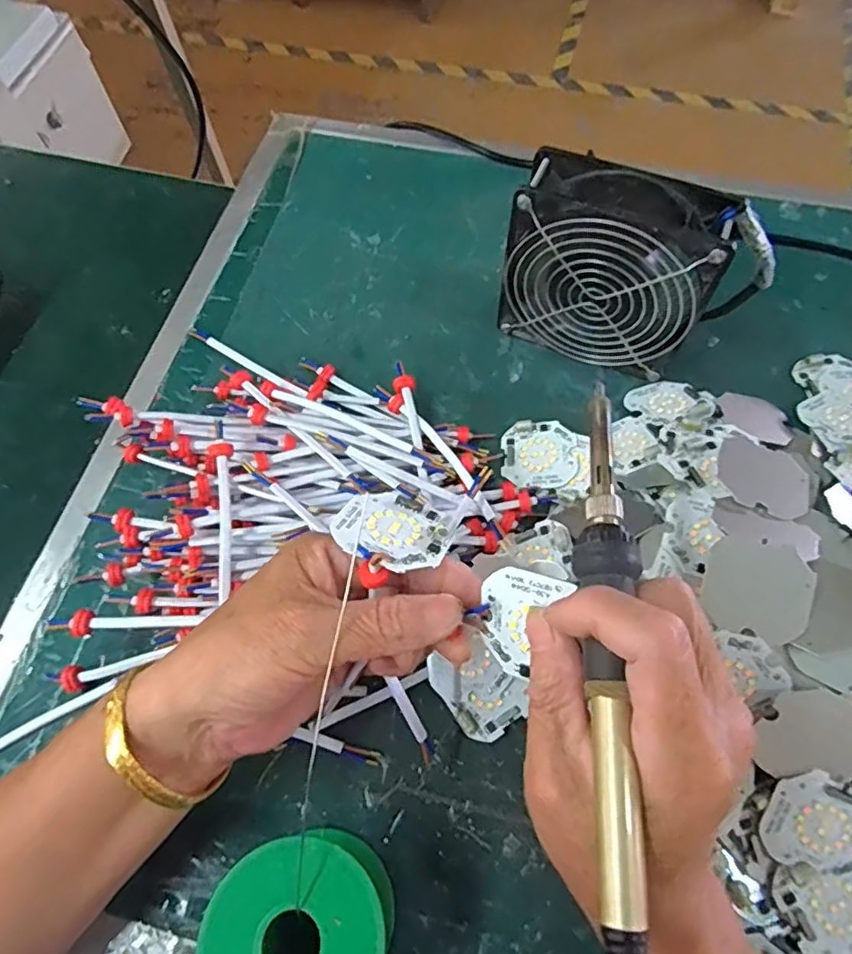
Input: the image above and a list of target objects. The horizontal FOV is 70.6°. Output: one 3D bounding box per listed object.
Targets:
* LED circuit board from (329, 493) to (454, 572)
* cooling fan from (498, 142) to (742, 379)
[{"bbox_3d":[-0.014,0.022,0.250,0.046,0.004,0.042,21,34,12],"label":"LED circuit board"},{"bbox_3d":[0.111,-0.124,0.374,0.115,0.119,0.048,21,68,11],"label":"cooling fan"}]

